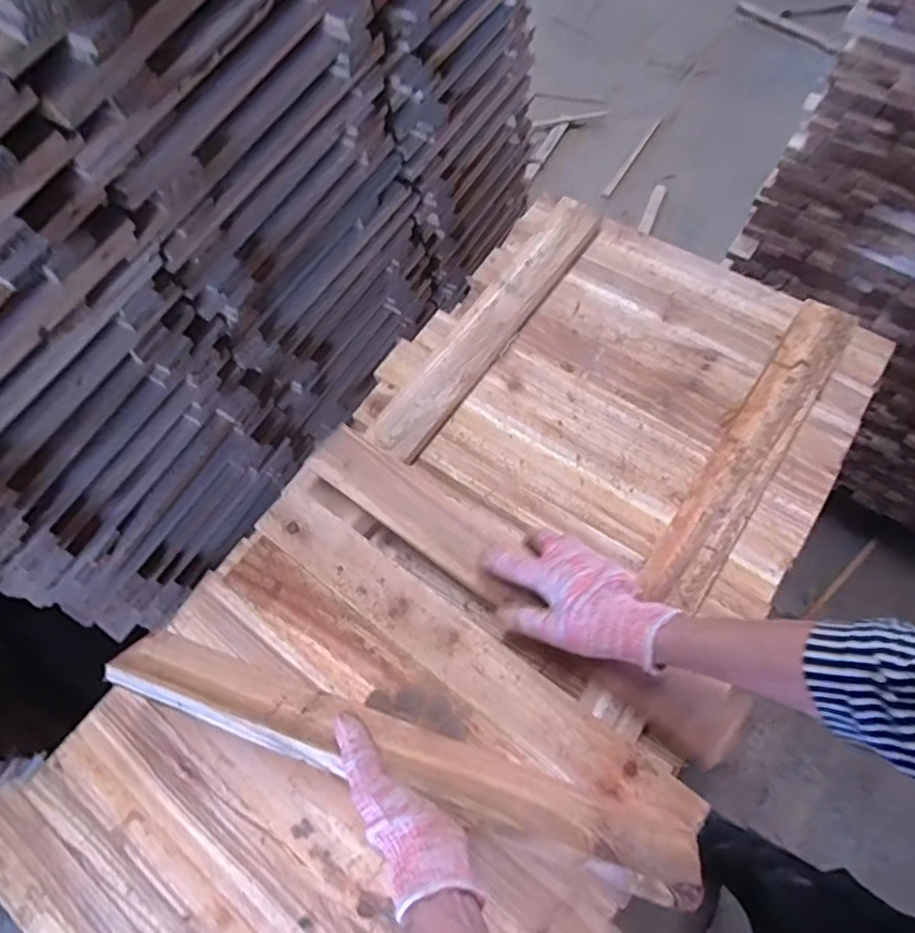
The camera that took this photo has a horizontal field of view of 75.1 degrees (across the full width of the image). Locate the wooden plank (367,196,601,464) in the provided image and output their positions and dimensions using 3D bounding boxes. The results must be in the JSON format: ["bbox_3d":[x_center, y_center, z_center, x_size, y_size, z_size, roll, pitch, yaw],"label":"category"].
[{"bbox_3d":[0.045,-0.184,0.742,0.067,0.022,0.423,32,73,15],"label":"wooden plank"}]

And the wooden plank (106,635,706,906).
[{"bbox_3d":[-0.048,0.234,0.501,0.485,0.089,0.019,18,108,9],"label":"wooden plank"}]

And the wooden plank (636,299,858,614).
[{"bbox_3d":[0.329,-0.029,0.656,0.064,0.028,0.413,33,73,15],"label":"wooden plank"}]

